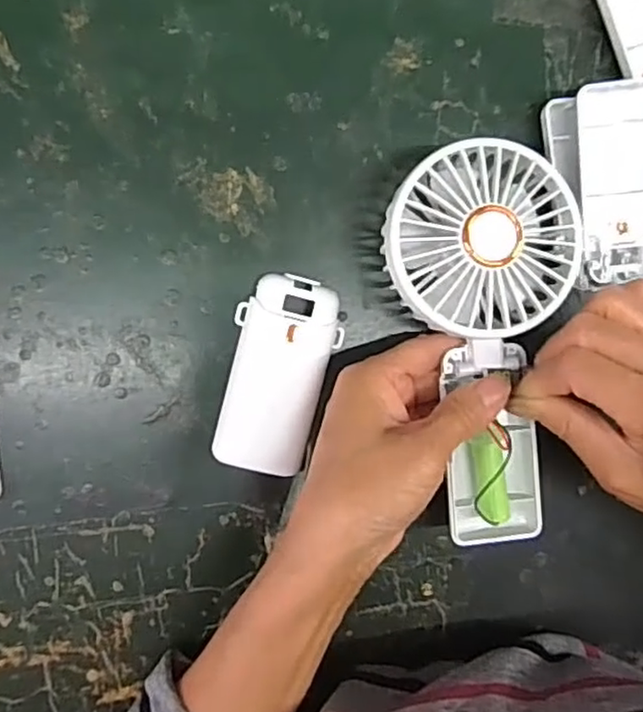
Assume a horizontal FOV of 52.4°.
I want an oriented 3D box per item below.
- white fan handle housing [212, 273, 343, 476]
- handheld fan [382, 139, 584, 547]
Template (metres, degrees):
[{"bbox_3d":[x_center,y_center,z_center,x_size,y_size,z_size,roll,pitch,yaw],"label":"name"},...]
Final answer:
[{"bbox_3d":[-0.020,0.009,0.313,0.048,0.014,0.092,11,92,-9],"label":"white fan handle housing"},{"bbox_3d":[0.077,-0.003,0.307,0.087,0.035,0.180,-7,102,-8],"label":"handheld fan"}]

